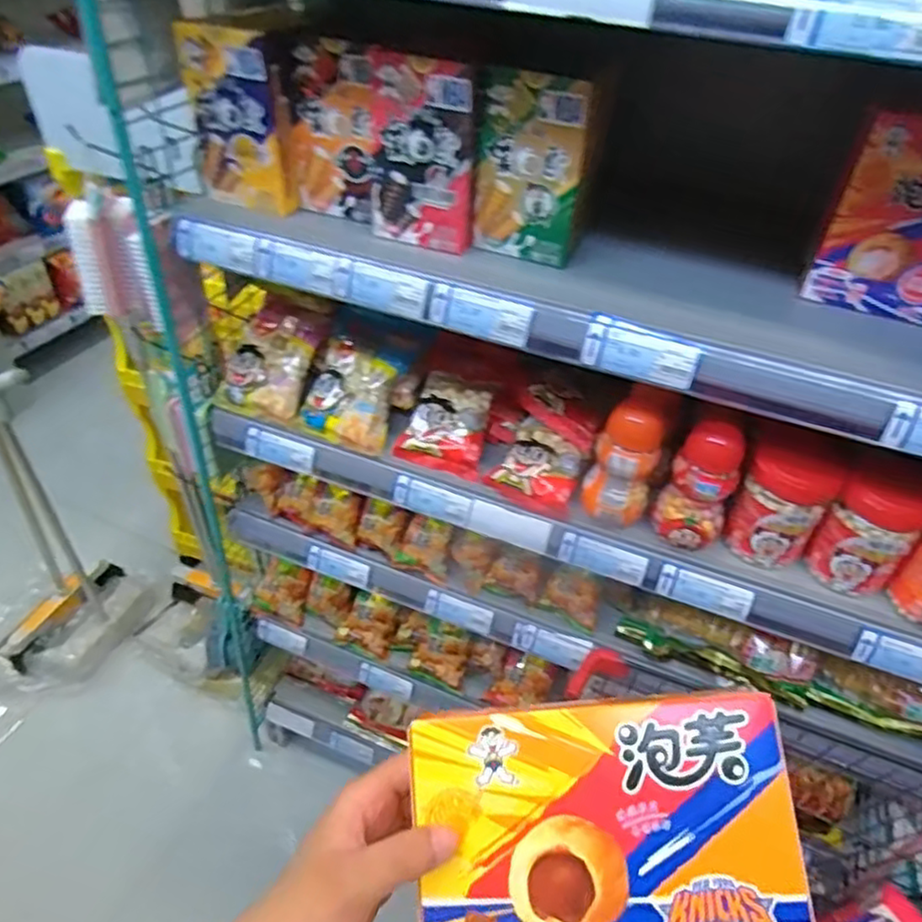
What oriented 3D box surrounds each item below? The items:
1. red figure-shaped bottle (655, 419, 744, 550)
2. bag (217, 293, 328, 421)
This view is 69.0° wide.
[{"bbox_3d":[0.243,0.028,0.679,0.066,0.129,0.055,26,46,21],"label":"red figure-shaped bottle"},{"bbox_3d":[-0.236,-0.135,0.861,0.113,0.041,0.152,19,78,15],"label":"bag"}]

